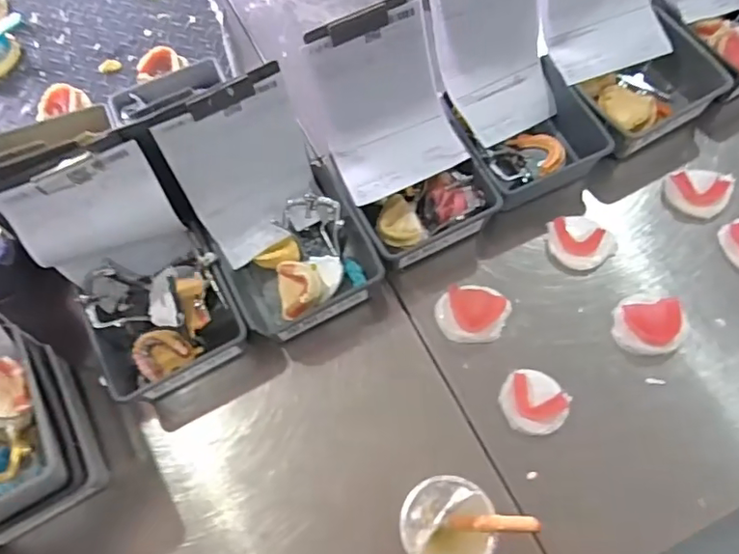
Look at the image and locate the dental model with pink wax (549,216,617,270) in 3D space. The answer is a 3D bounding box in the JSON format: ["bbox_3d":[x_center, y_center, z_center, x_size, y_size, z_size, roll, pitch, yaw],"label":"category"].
[{"bbox_3d":[0.259,-0.042,0.696,0.079,0.013,0.071,4,67,6],"label":"dental model with pink wax"}]

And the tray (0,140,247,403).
[{"bbox_3d":[-0.253,0.007,0.626,0.158,0.193,0.204,-29,68,-7],"label":"tray"}]

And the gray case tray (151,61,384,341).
[{"bbox_3d":[-0.103,-0.067,0.643,0.164,0.202,0.214,-30,68,-8],"label":"gray case tray"}]

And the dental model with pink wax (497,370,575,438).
[{"bbox_3d":[0.184,0.140,0.638,0.072,0.022,0.067,-1,67,3],"label":"dental model with pink wax"}]

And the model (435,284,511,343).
[{"bbox_3d":[0.123,0.042,0.675,0.084,0.029,0.069,4,67,6],"label":"model"}]

